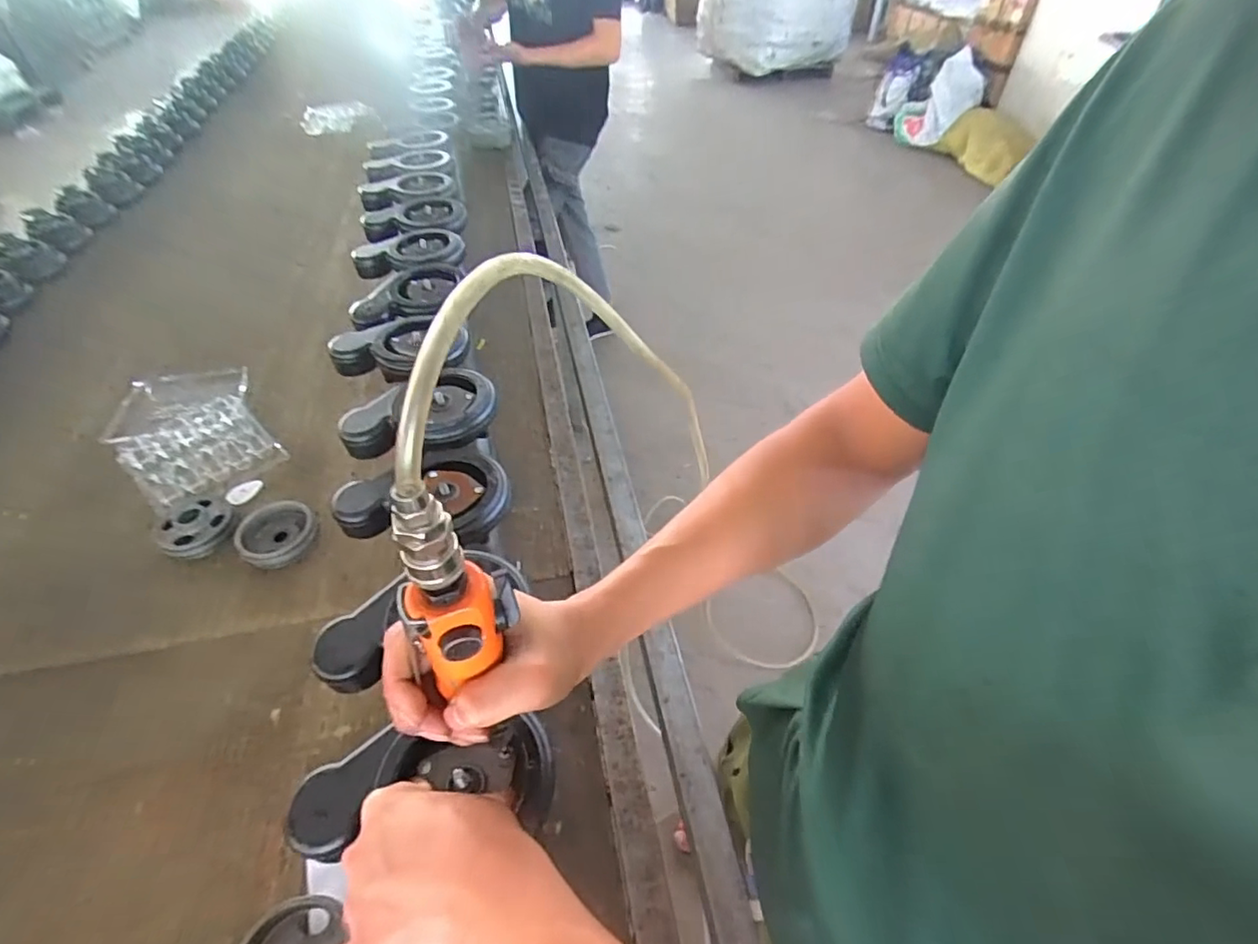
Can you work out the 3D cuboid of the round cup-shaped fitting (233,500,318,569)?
[{"bbox_3d":[-0.448,0.076,0.733,0.091,0.039,0.095,-22,51,-18],"label":"round cup-shaped fitting"}]

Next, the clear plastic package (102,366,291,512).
[{"bbox_3d":[-0.657,-0.069,0.873,0.318,0.036,0.201,34,56,28],"label":"clear plastic package"}]

